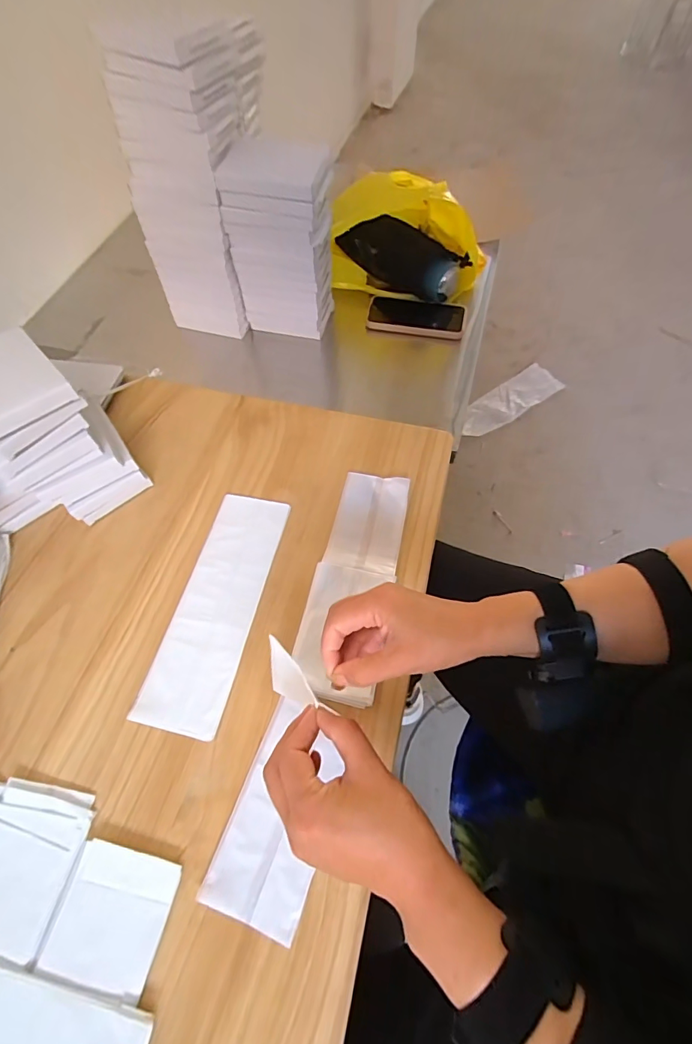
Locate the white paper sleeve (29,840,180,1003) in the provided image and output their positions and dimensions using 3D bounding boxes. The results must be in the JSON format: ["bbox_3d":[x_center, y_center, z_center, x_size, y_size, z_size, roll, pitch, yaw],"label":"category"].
[{"bbox_3d":[-0.175,0.293,0.317,0.081,0.004,0.078,10,61,8],"label":"white paper sleeve"}]

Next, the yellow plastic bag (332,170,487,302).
[{"bbox_3d":[0.101,-0.472,0.704,0.260,0.159,0.096,11,62,8],"label":"yellow plastic bag"}]

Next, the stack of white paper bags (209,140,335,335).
[{"bbox_3d":[-0.089,-0.399,0.626,0.140,0.241,0.092,15,63,10],"label":"stack of white paper bags"}]

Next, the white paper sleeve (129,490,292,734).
[{"bbox_3d":[-0.131,0.081,0.442,0.082,0.005,0.248,10,60,8],"label":"white paper sleeve"}]

